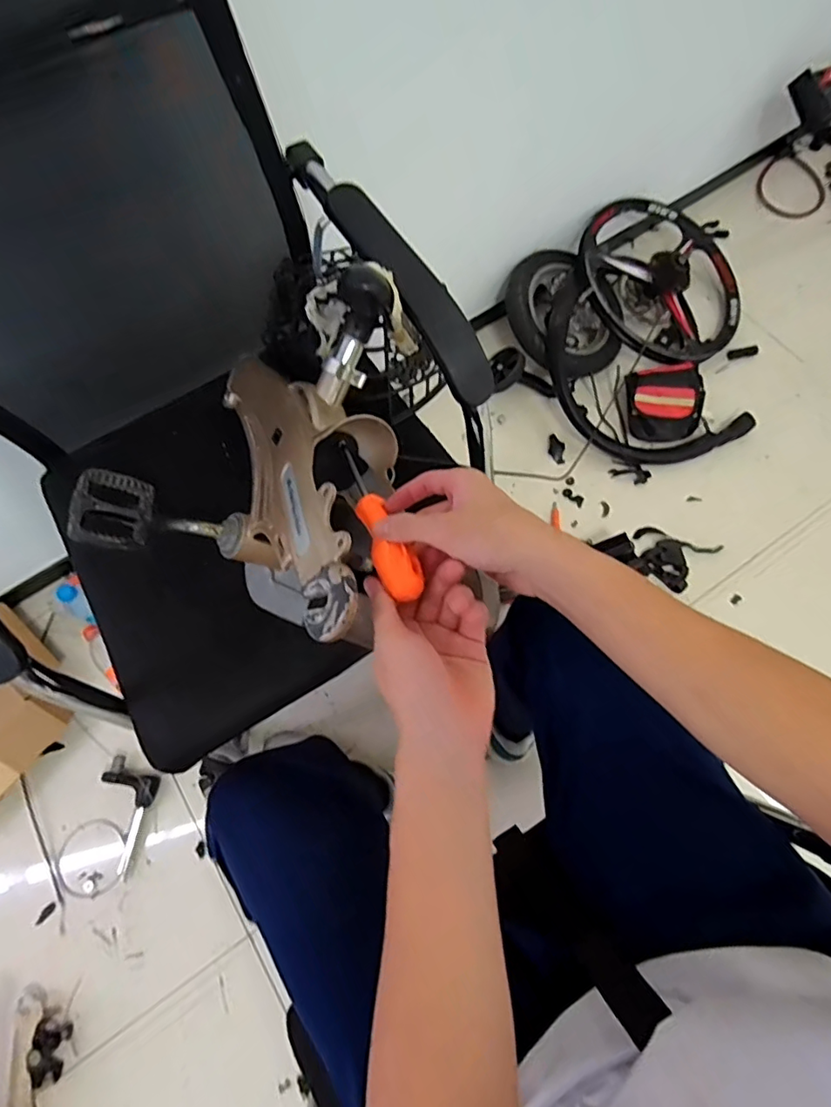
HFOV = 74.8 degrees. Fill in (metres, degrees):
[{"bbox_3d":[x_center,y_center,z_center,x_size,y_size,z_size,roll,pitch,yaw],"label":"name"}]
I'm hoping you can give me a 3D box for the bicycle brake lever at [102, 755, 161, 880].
[{"bbox_3d":[-0.533,0.469,0.977,0.107,0.020,0.180,15,71,8],"label":"bicycle brake lever"}]

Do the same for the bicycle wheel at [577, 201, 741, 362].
[{"bbox_3d":[0.569,-0.628,1.254,0.424,0.119,0.415,3,78,-13],"label":"bicycle wheel"}]

